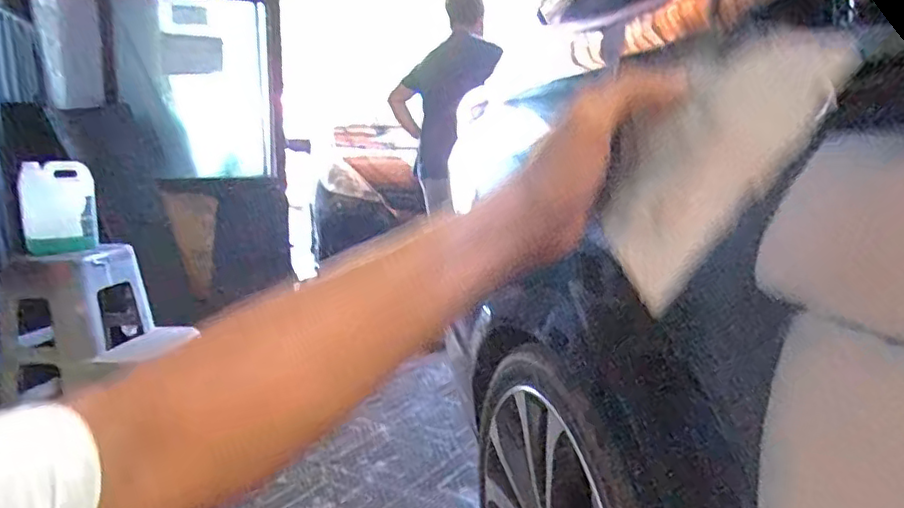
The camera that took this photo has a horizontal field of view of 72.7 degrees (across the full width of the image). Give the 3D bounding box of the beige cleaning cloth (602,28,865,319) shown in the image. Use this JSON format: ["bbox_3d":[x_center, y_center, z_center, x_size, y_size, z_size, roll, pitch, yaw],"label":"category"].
[{"bbox_3d":[0.128,-0.052,0.321,0.014,0.143,0.079,10,29,-38],"label":"beige cleaning cloth"}]

